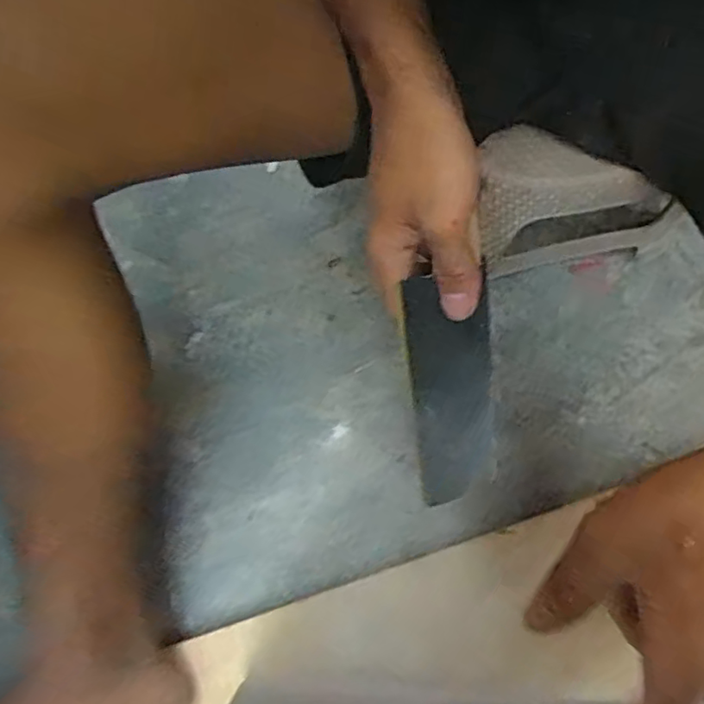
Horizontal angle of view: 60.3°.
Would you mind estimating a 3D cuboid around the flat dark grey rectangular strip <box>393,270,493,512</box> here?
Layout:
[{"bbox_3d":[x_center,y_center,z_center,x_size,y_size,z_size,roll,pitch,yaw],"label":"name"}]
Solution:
[{"bbox_3d":[0.060,0.023,0.369,0.059,0.007,0.134,-12,101,-23],"label":"flat dark grey rectangular strip"}]

